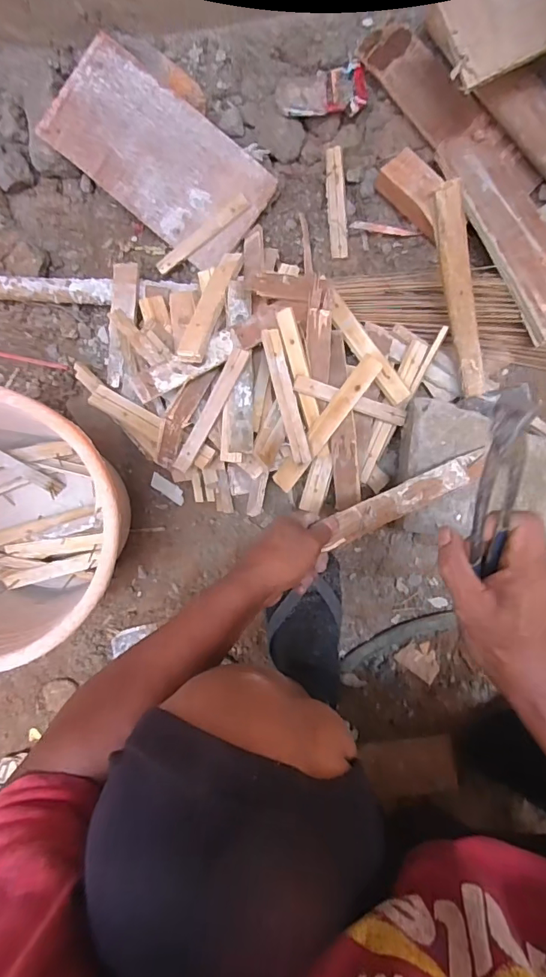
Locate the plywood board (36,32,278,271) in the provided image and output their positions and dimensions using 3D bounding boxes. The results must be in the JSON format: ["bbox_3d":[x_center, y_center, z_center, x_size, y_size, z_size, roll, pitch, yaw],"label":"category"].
[{"bbox_3d":[-0.161,-0.468,0.657,0.301,0.019,0.158,38,99,-10],"label":"plywood board"}]

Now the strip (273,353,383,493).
[{"bbox_3d":[0.067,-0.080,0.587,0.028,0.010,0.194,38,103,1],"label":"strip"}]

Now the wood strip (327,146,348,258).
[{"bbox_3d":[0.093,-0.411,0.676,0.026,0.010,0.157,-4,88,6],"label":"wood strip"}]

